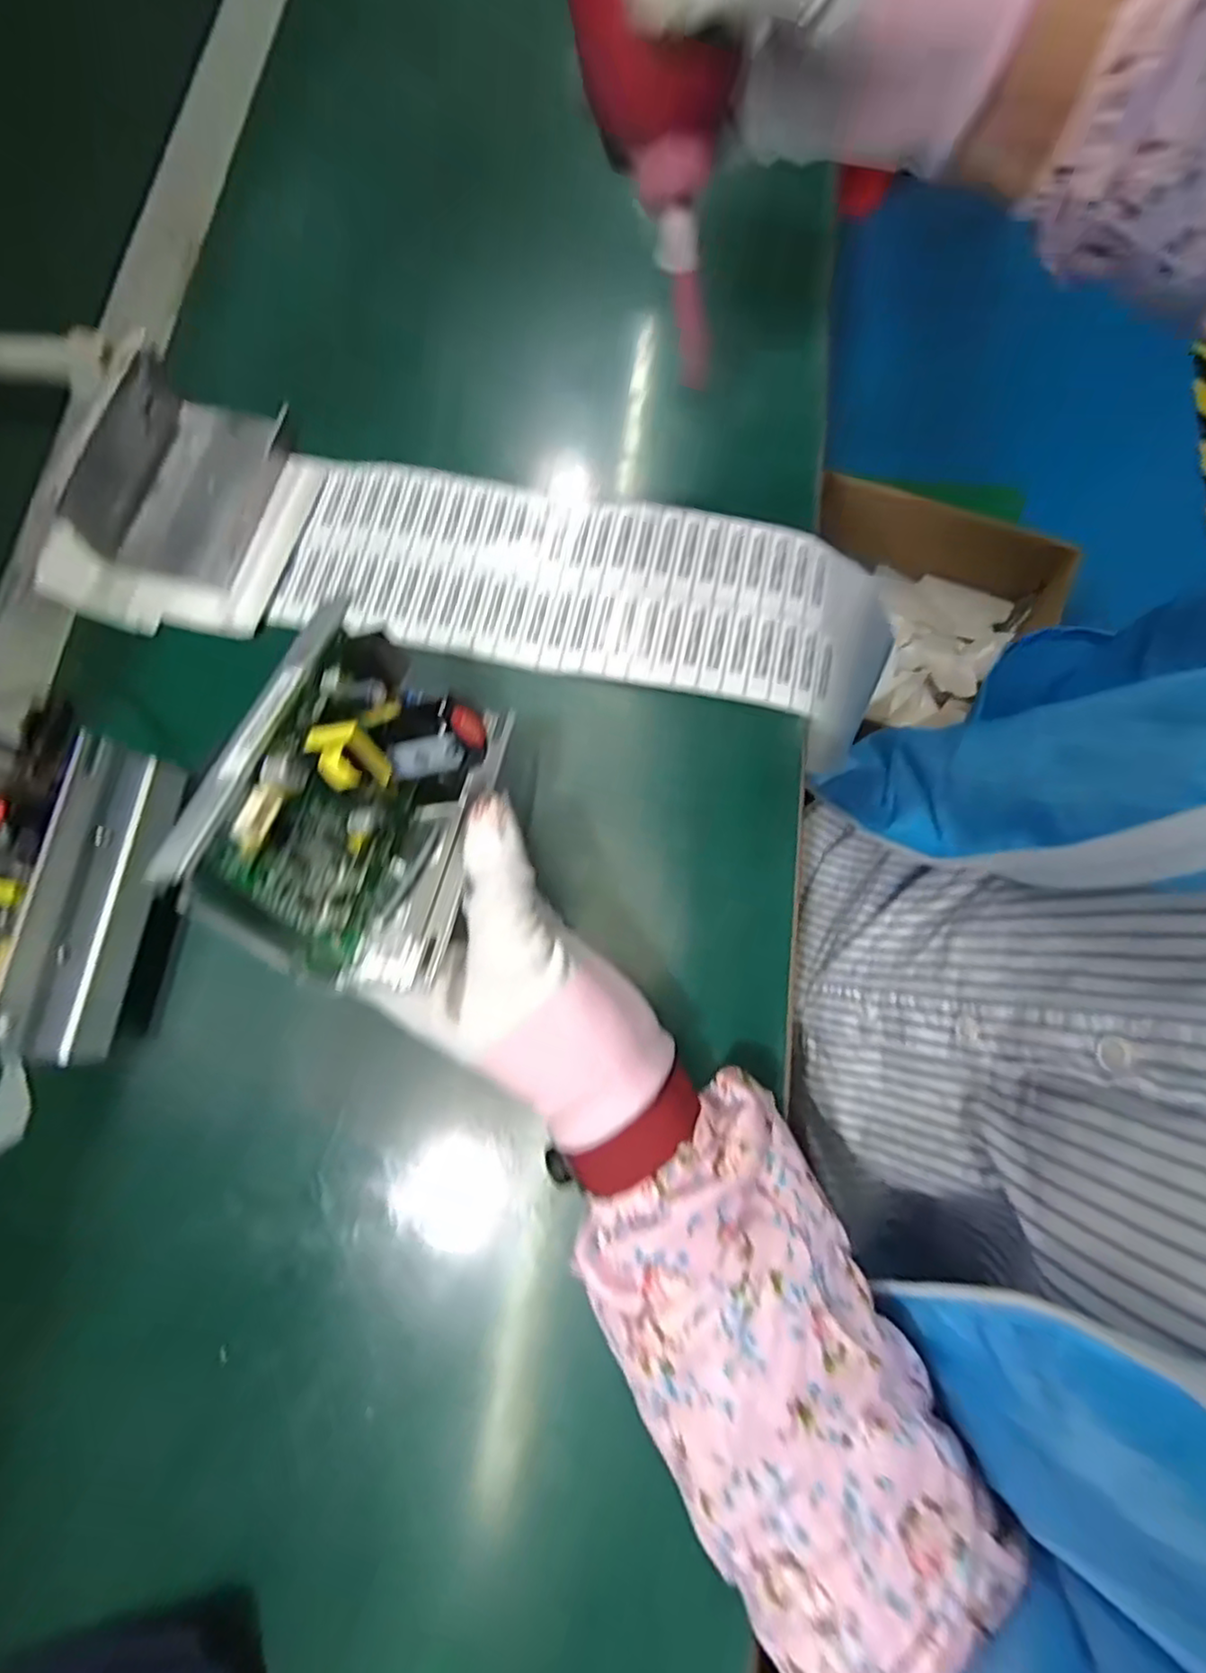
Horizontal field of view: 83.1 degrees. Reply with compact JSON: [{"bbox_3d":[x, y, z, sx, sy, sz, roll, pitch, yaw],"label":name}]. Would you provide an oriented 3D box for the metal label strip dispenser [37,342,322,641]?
[{"bbox_3d":[-0.231,-0.186,0.366,0.126,0.044,0.145,19,76,7],"label":"metal label strip dispenser"}]

